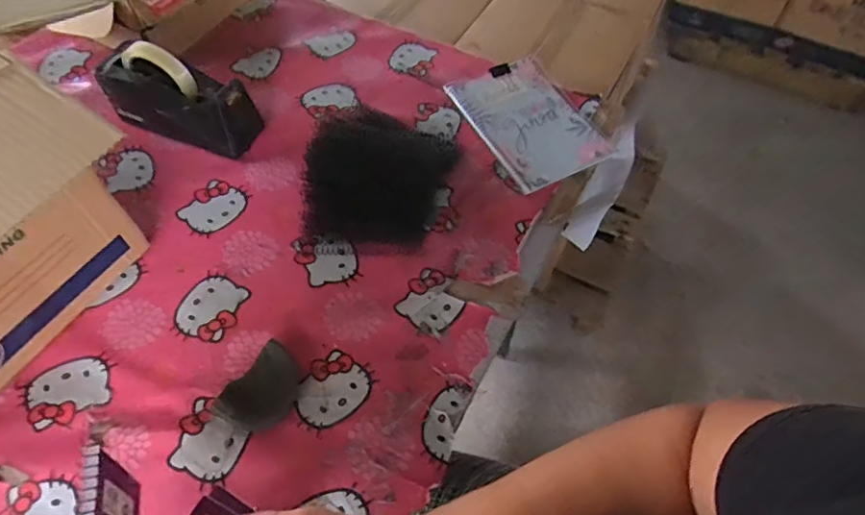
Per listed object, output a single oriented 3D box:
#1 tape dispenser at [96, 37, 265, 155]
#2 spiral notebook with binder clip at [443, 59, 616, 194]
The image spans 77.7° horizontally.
[{"bbox_3d":[-0.348,-0.220,0.739,0.203,0.126,0.069,15,58,10],"label":"tape dispenser"},{"bbox_3d":[0.145,-0.203,0.793,0.158,0.016,0.217,-26,67,-17],"label":"spiral notebook with binder clip"}]

